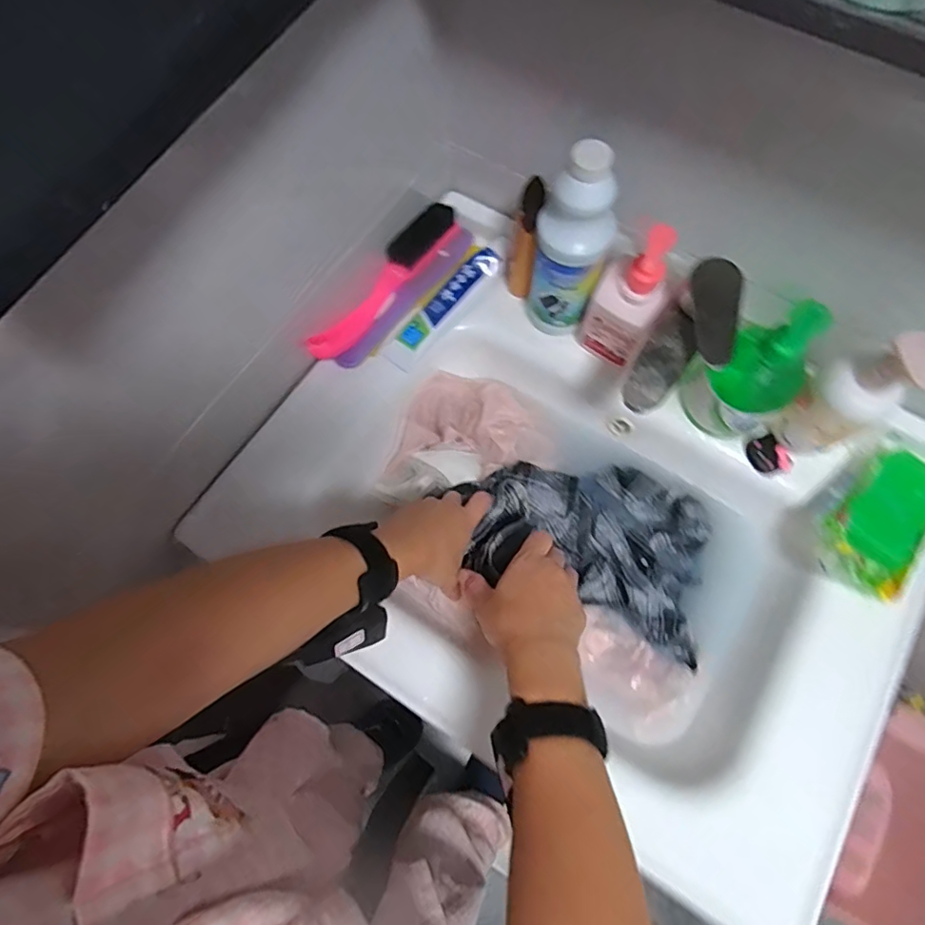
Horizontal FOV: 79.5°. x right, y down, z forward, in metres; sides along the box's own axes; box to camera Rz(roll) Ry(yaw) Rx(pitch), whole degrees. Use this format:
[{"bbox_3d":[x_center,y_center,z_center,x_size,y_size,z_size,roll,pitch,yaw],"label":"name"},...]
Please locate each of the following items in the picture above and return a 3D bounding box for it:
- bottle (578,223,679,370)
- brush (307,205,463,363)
[{"bbox_3d":[0.150,-0.149,0.505,0.056,0.146,0.041,31,72,12],"label":"bottle"},{"bbox_3d":[-0.083,-0.190,0.591,0.039,0.037,0.226,36,73,13],"label":"brush"}]

